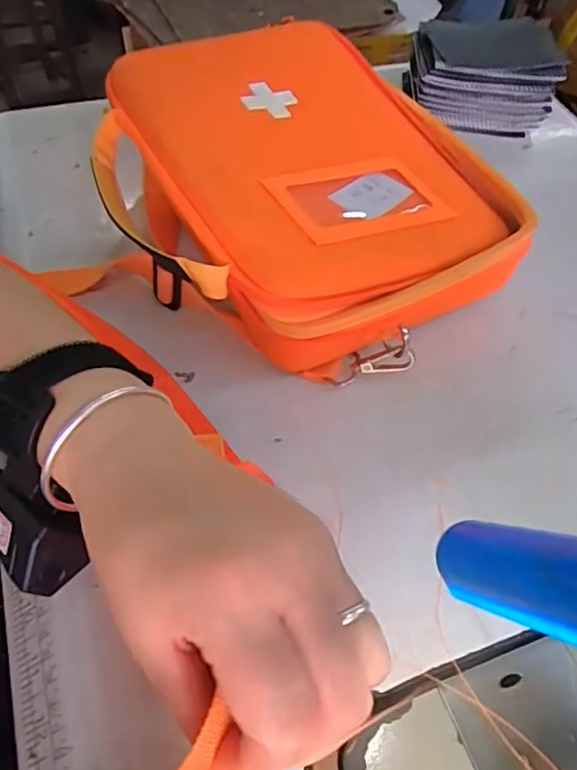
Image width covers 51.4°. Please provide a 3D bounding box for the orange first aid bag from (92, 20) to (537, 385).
[{"bbox_3d":[0.002,-0.130,0.398,0.220,0.074,0.271,-24,60,-20],"label":"orange first aid bag"}]

